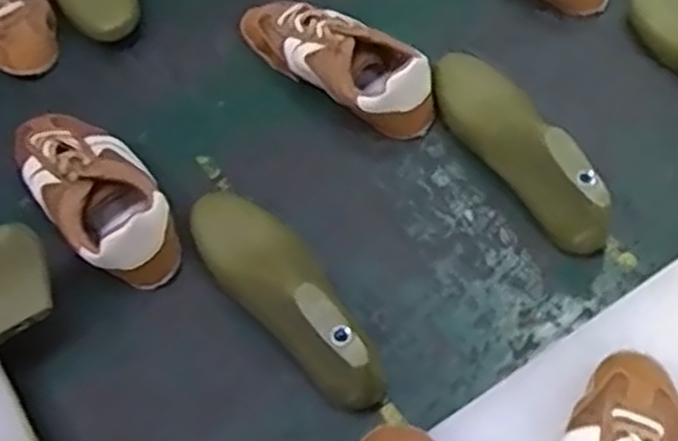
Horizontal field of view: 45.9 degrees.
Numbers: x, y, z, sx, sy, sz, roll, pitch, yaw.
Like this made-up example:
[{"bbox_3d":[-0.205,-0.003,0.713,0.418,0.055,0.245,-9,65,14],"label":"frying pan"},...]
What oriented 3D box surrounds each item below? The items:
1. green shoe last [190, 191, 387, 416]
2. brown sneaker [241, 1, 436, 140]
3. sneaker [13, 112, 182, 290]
[{"bbox_3d":[-0.049,0.055,0.691,0.082,0.093,0.242,-32,64,-15],"label":"green shoe last"},{"bbox_3d":[-0.005,-0.171,0.832,0.232,0.069,0.079,35,68,20],"label":"brown sneaker"},{"bbox_3d":[-0.231,-0.032,0.757,0.096,0.069,0.217,-38,66,-17],"label":"sneaker"}]

